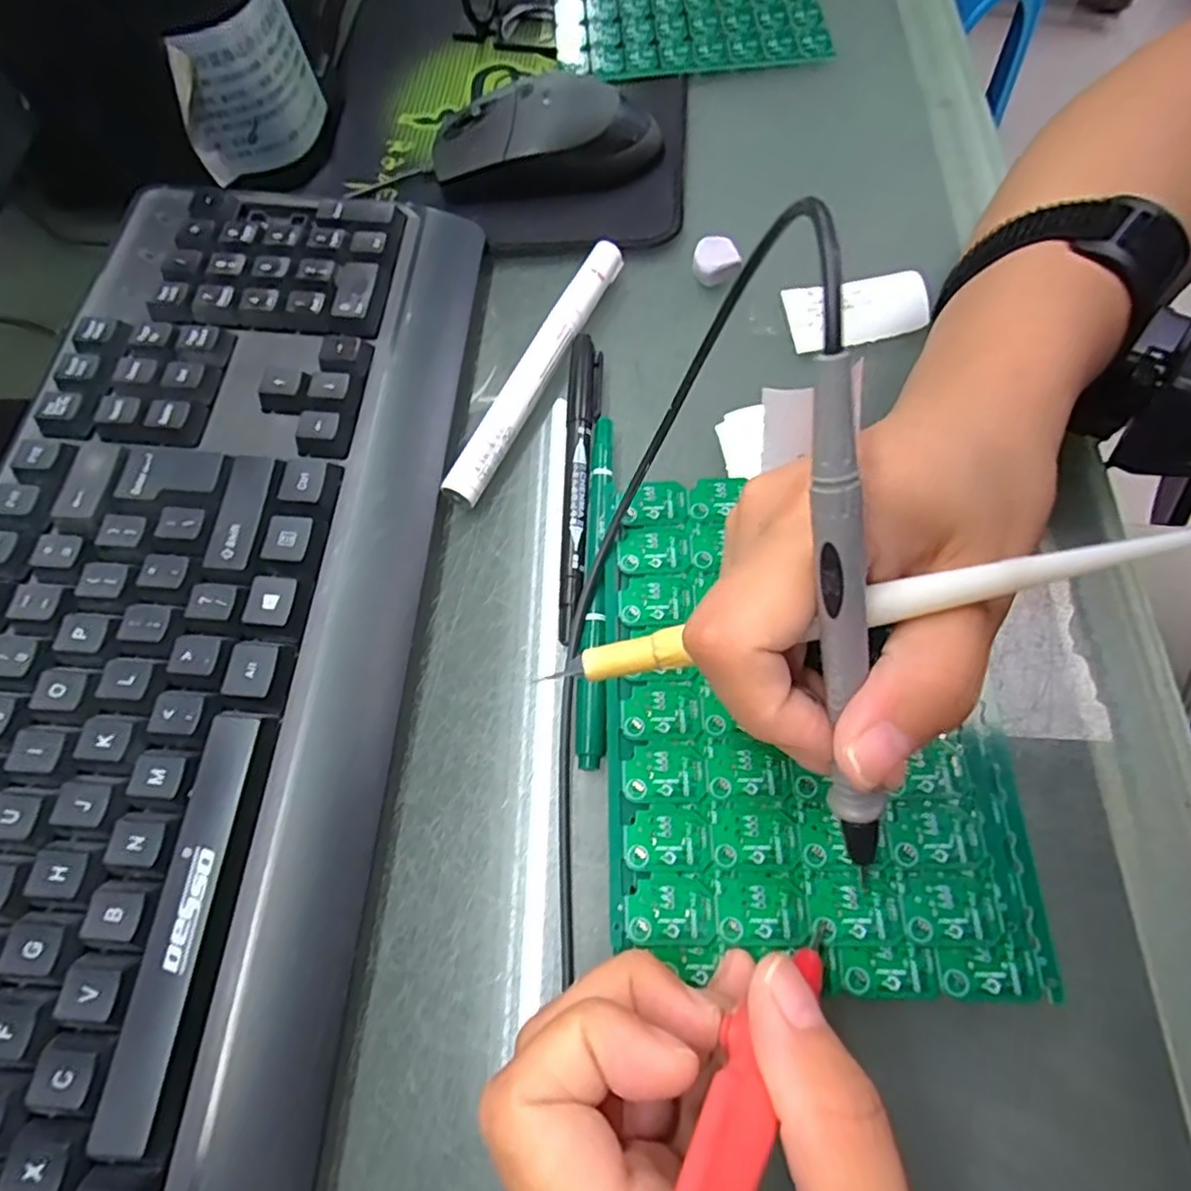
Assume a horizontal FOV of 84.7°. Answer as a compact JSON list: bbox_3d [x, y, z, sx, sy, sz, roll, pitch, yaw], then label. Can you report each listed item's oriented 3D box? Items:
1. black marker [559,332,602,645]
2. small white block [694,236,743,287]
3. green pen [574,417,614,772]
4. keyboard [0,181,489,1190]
[{"bbox_3d":[-0.006,-0.049,0.260,0.013,0.009,0.136,0,67,5],"label":"black marker"},{"bbox_3d":[0.056,-0.153,0.302,0.020,0.015,0.016,4,67,7],"label":"small white block"},{"bbox_3d":[0.001,-0.010,0.240,0.010,0.010,0.141,1,67,5],"label":"green pen"},{"bbox_3d":[-0.145,0.017,0.225,0.155,0.041,0.424,2,64,1],"label":"keyboard"}]

